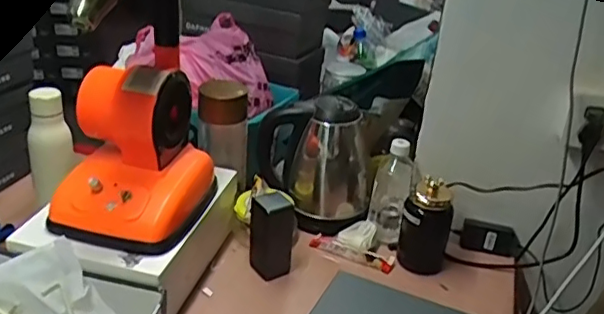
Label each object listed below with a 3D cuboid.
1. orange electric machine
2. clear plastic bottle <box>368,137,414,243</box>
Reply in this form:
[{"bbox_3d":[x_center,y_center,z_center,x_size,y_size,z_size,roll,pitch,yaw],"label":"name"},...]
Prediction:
[{"bbox_3d":[-0.232,-0.012,0.840,0.170,0.202,0.199,13,29,13],"label":"orange electric machine"},{"bbox_3d":[0.155,0.057,1.031,0.070,0.175,0.068,11,28,10],"label":"clear plastic bottle"}]

